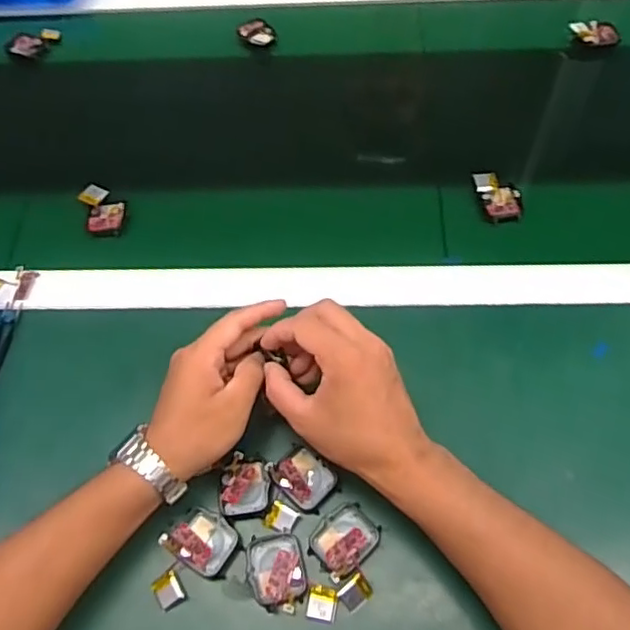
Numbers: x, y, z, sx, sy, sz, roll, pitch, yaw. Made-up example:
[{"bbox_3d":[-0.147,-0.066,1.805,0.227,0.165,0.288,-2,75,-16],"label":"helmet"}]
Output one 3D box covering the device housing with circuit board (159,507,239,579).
[{"bbox_3d":[-0.081,0.160,0.444,0.047,0.014,0.038,26,64,17],"label":"device housing with circuit board"}]

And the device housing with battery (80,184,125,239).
[{"bbox_3d":[-0.206,-0.105,0.606,0.038,0.016,0.058,-17,60,-7],"label":"device housing with battery"}]

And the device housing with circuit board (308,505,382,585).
[{"bbox_3d":[0.021,0.158,0.441,0.048,0.012,0.040,-40,66,-19],"label":"device housing with circuit board"}]

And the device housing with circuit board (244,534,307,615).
[{"bbox_3d":[-0.027,0.177,0.432,0.038,0.010,0.050,-13,60,-5],"label":"device housing with circuit board"}]

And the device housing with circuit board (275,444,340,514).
[{"bbox_3d":[-0.007,0.118,0.460,0.043,0.016,0.037,35,67,21],"label":"device housing with circuit board"}]

